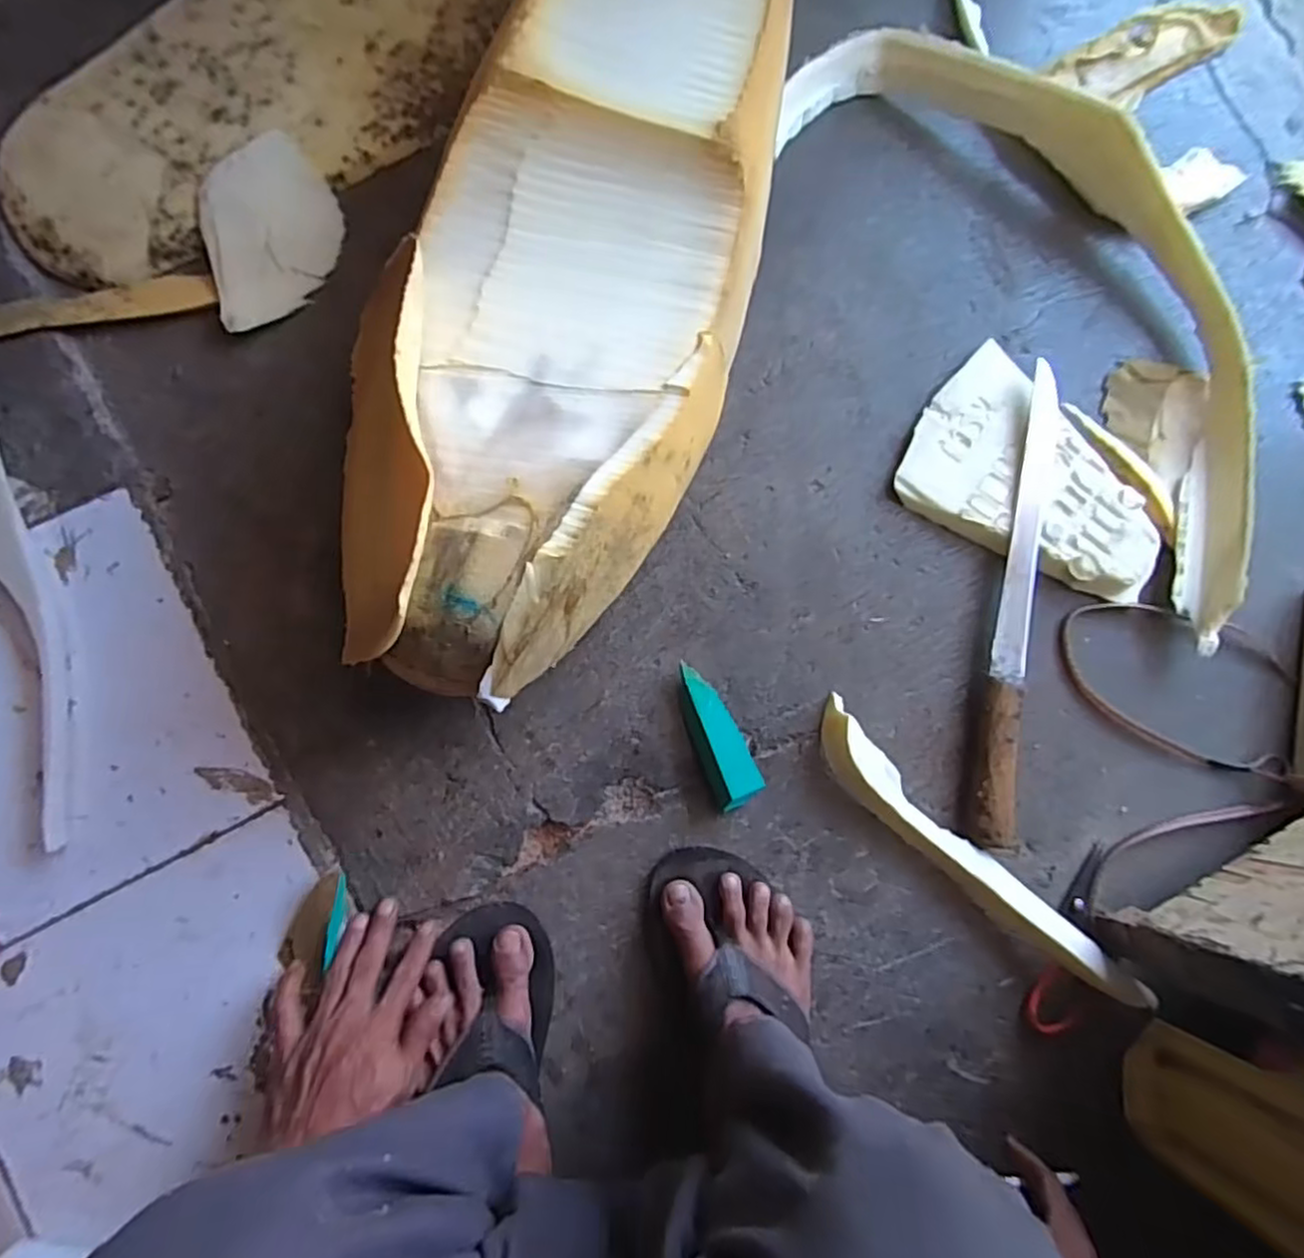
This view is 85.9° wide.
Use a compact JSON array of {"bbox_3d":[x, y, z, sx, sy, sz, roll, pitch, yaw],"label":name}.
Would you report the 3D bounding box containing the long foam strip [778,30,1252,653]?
[{"bbox_3d":[0.392,-0.314,0.650,0.252,0.064,0.641,-39,88,-7],"label":"long foam strip"}]

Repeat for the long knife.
[{"bbox_3d":[0.325,-0.023,0.629,0.039,0.030,0.425,9,84,-4],"label":"long knife"}]

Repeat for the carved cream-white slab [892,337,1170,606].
[{"bbox_3d":[0.361,-0.137,0.648,0.243,0.027,0.165,31,83,-1],"label":"carved cream-white slab"}]

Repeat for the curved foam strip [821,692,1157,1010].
[{"bbox_3d":[0.275,0.202,0.603,0.358,0.036,0.050,44,83,1],"label":"curved foam strip"}]

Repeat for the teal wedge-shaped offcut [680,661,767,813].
[{"bbox_3d":[0.055,0.089,0.597,0.042,0.027,0.123,-23,87,-6],"label":"teal wedge-shaped offcut"}]

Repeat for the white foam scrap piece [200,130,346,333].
[{"bbox_3d":[-0.337,-0.354,0.626,0.113,0.021,0.164,-13,86,-6],"label":"white foam scrap piece"}]

